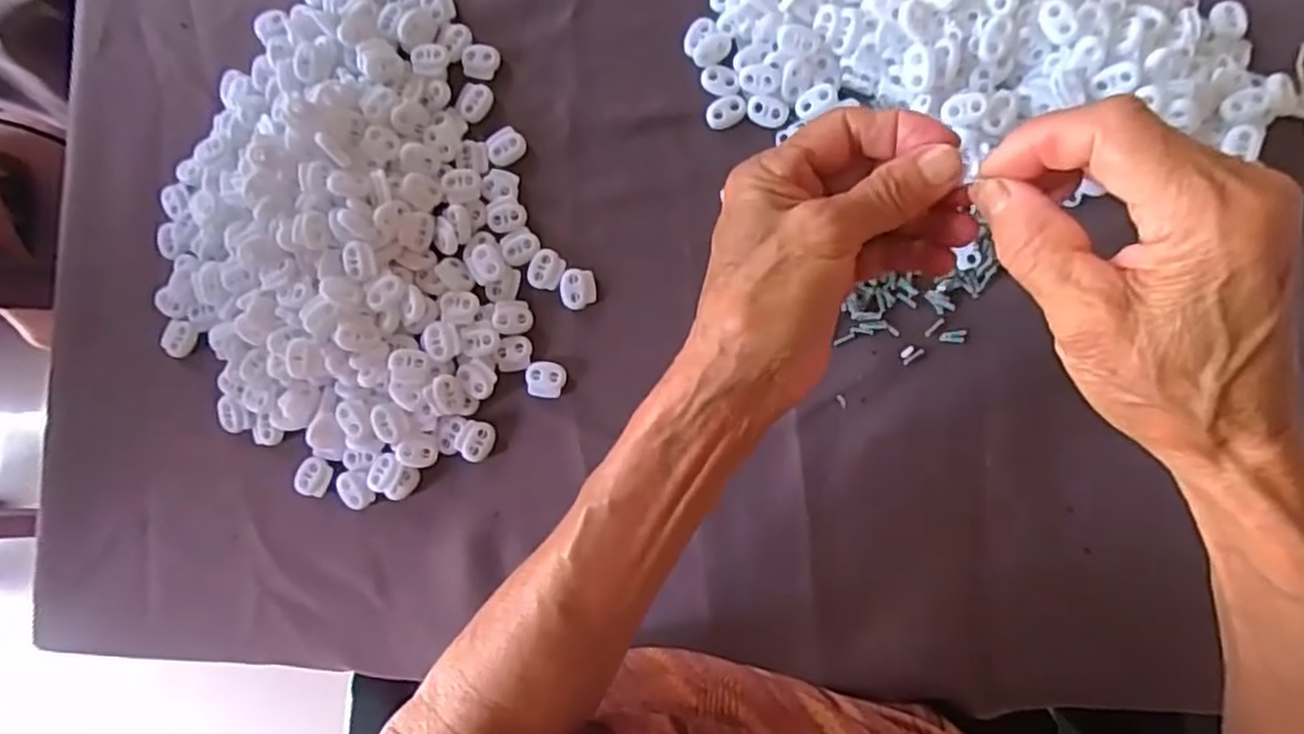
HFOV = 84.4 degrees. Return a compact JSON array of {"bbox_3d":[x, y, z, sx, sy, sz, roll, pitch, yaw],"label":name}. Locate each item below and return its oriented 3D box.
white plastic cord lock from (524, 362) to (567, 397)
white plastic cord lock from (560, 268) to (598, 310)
[{"bbox_3d":[-0.060,0.007,0.403,0.022,0.008,0.020,14,88,8],"label":"white plastic cord lock"},{"bbox_3d":[-0.041,-0.044,0.405,0.020,0.006,0.022,-11,85,7],"label":"white plastic cord lock"}]

